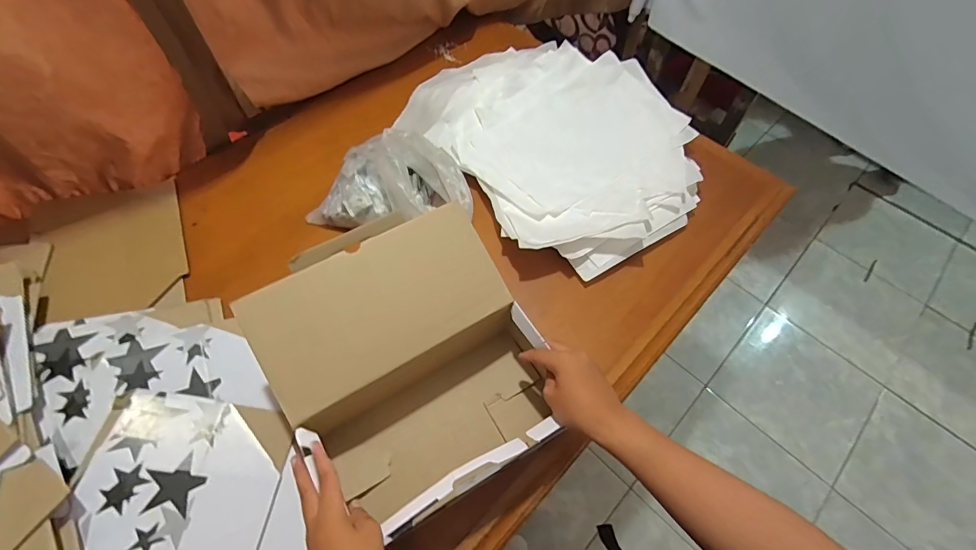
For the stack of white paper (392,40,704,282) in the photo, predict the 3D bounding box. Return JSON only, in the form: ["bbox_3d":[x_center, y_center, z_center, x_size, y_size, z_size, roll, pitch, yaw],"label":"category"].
[{"bbox_3d":[0.124,-0.252,0.770,0.426,0.057,0.518,-31,65,-18],"label":"stack of white paper"}]

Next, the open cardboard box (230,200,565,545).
[{"bbox_3d":[-0.086,0.105,0.508,0.271,0.177,0.281,-29,65,-17],"label":"open cardboard box"}]

